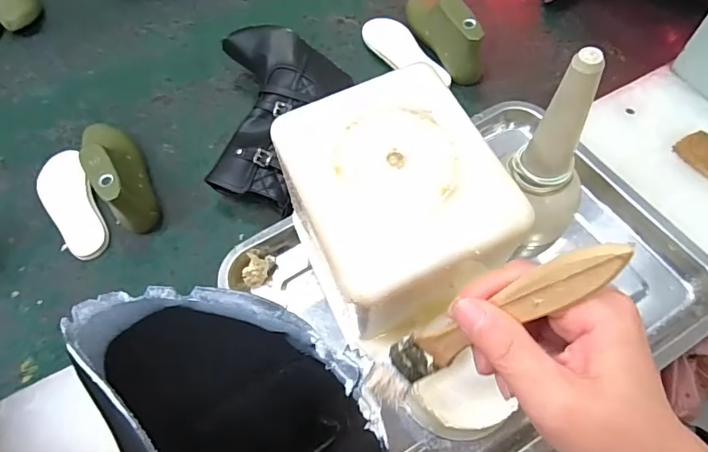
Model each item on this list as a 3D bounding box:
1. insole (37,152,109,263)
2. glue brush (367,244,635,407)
[{"bbox_3d":[-0.352,-0.029,0.560,0.058,0.014,0.167,-31,66,-10],"label":"insole"},{"bbox_3d":[0.054,0.046,0.200,0.016,0.139,0.022,4,55,-41],"label":"glue brush"}]

